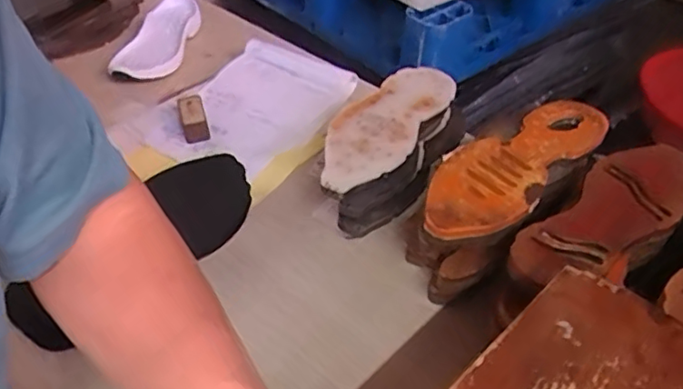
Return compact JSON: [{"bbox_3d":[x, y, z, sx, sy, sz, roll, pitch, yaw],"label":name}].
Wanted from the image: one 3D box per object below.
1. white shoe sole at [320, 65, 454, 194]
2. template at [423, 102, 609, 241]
[{"bbox_3d":[0.048,-0.086,0.753,0.101,0.023,0.264,20,46,20],"label":"white shoe sole"},{"bbox_3d":[0.191,-0.038,0.669,0.098,0.024,0.309,32,46,30],"label":"template"}]

